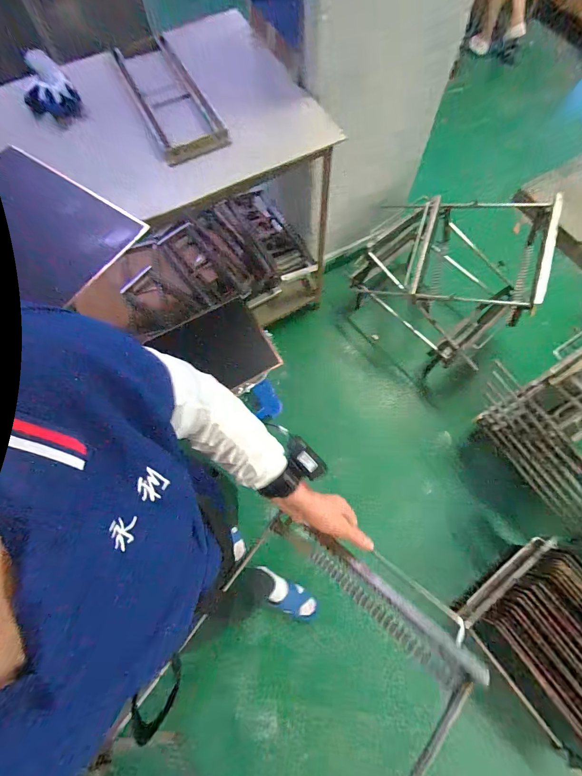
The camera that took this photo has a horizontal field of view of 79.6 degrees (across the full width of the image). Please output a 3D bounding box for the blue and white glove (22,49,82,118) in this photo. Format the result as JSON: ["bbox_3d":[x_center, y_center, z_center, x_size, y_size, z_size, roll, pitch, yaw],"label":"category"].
[{"bbox_3d":[-0.714,-0.875,1.015,0.130,0.105,0.150,-33,73,-12],"label":"blue and white glove"}]

